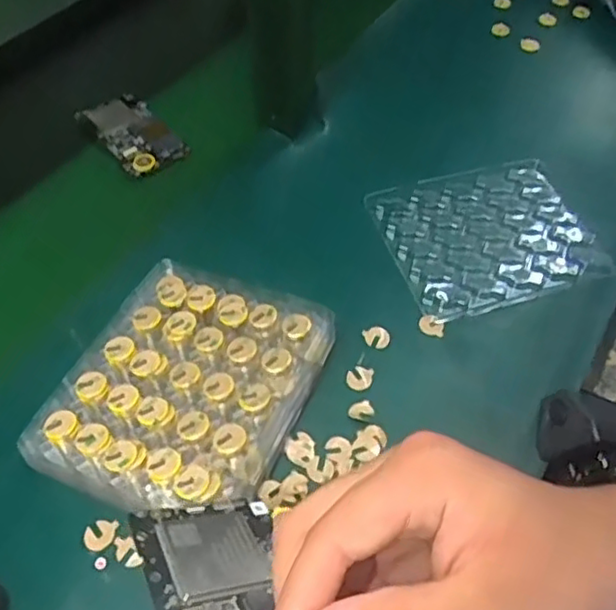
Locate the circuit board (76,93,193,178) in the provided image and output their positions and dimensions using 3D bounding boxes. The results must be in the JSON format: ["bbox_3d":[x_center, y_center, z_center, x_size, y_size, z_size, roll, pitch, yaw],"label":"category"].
[{"bbox_3d":[-0.174,-0.168,0.649,0.057,0.019,0.125,-32,57,-23],"label":"circuit board"}]

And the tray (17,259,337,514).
[{"bbox_3d":[-0.083,0.053,0.441,0.151,0.047,0.175,18,53,15],"label":"tray"}]

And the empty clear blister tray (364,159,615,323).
[{"bbox_3d":[0.147,-0.060,0.544,0.157,0.013,0.142,-14,51,-11],"label":"empty clear blister tray"}]

